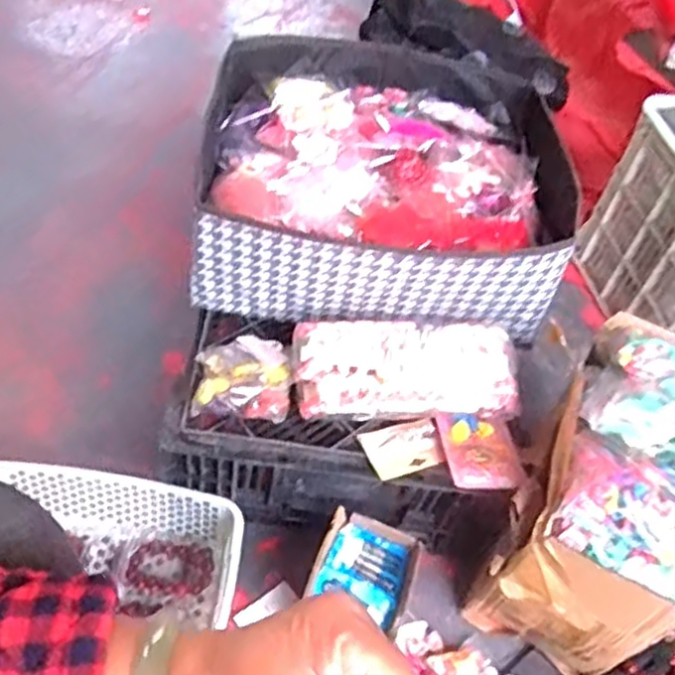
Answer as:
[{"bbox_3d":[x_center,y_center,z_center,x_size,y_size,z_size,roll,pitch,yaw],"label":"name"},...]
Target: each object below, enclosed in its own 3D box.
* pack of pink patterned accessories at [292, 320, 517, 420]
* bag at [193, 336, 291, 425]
[{"bbox_3d":[0.070,0.038,0.739,0.235,0.065,0.095,4,51,-7],"label":"pack of pink patterned accessories"},{"bbox_3d":[-0.098,0.038,0.730,0.093,0.030,0.104,3,51,-8],"label":"bag"}]

